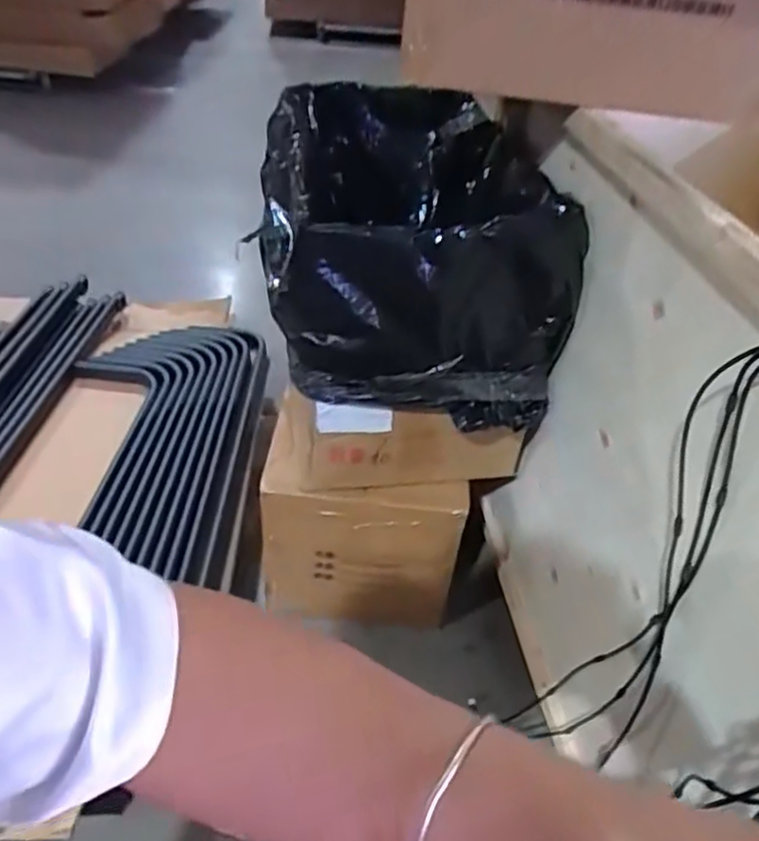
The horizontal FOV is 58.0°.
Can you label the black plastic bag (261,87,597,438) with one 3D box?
[{"bbox_3d":[0.016,-0.278,1.050,0.370,0.288,0.580,-5,41,-12],"label":"black plastic bag"}]

